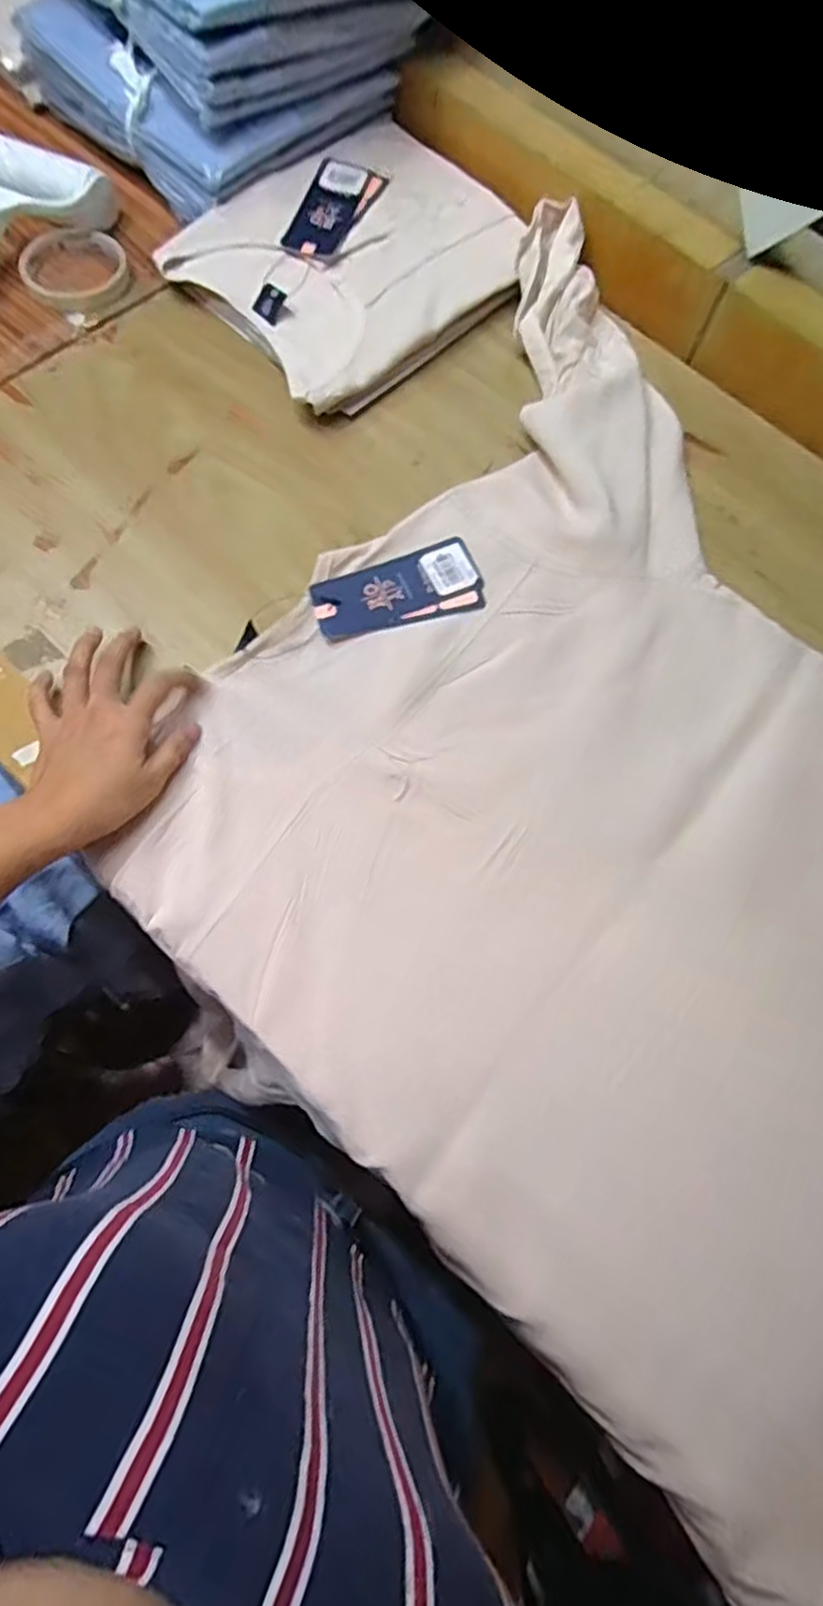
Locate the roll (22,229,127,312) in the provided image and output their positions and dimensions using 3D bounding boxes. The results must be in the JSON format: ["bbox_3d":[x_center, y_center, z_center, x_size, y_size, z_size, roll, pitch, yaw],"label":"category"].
[{"bbox_3d":[-0.284,-0.451,0.603,0.083,0.017,0.083,1,69,-4],"label":"roll"}]

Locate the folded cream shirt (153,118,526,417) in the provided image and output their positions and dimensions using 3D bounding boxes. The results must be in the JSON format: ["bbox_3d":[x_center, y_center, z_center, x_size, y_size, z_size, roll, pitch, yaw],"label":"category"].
[{"bbox_3d":[-0.042,-0.449,0.595,0.259,0.036,0.206,-40,77,-17],"label":"folded cream shirt"}]

